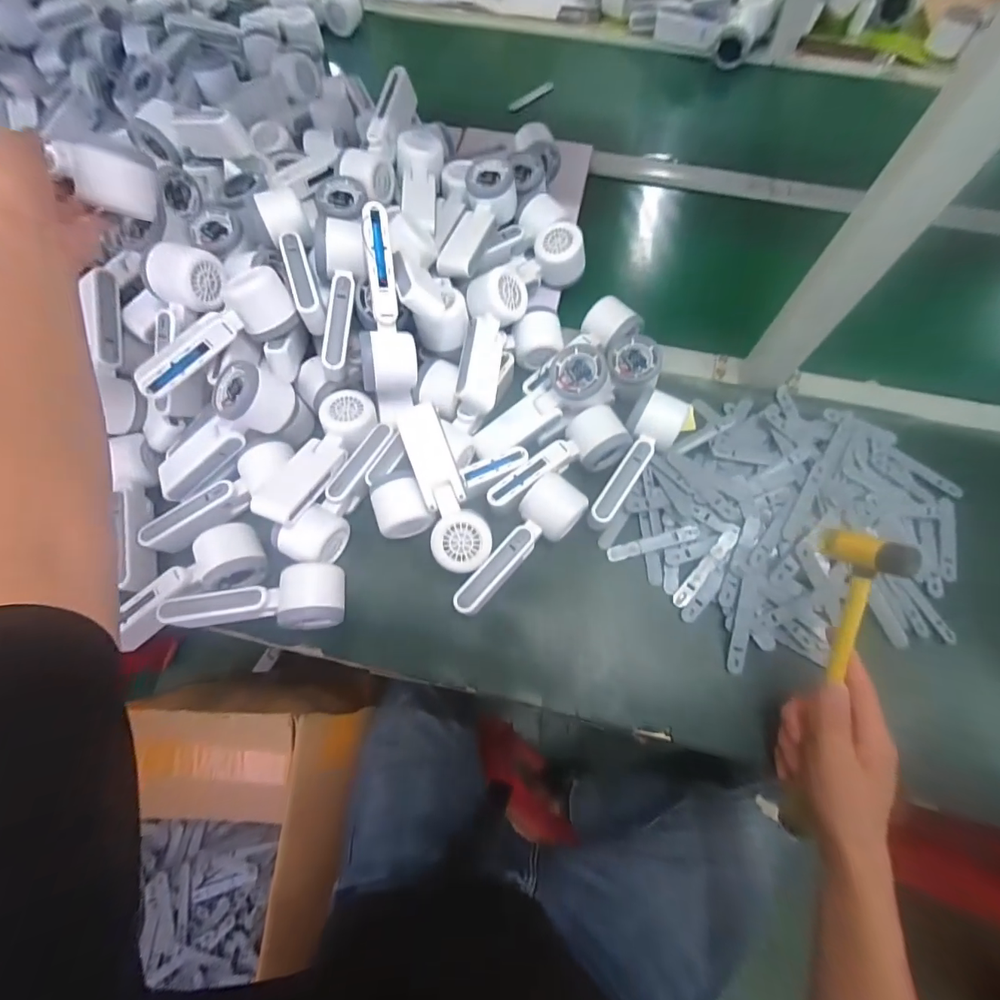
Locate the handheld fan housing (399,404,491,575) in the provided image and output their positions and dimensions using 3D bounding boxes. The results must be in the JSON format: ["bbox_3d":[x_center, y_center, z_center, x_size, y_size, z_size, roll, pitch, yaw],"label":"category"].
[{"bbox_3d":[-0.059,-0.010,0.448,0.058,0.032,0.164,-26,84,-4],"label":"handheld fan housing"}]

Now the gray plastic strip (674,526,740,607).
[{"bbox_3d":[0.210,0.067,0.464,0.014,0.004,0.100,38,87,11],"label":"gray plastic strip"}]

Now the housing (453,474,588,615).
[{"bbox_3d":[0.017,0.047,0.456,0.052,0.049,0.162,42,75,12],"label":"housing"}]

